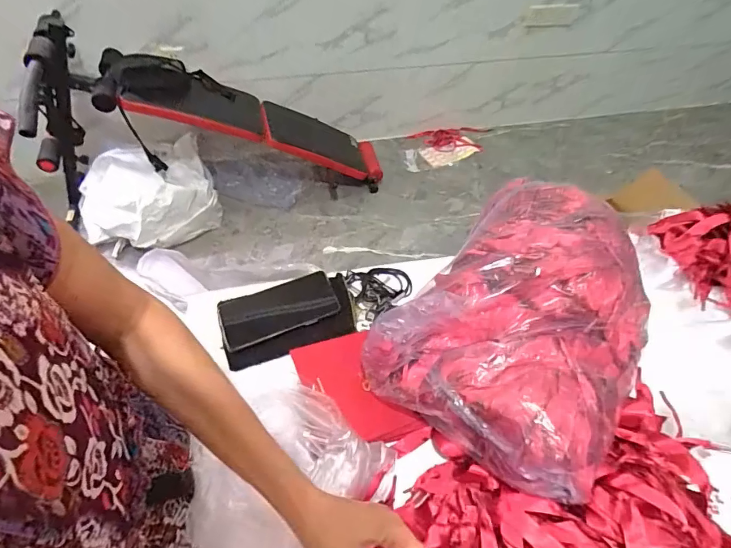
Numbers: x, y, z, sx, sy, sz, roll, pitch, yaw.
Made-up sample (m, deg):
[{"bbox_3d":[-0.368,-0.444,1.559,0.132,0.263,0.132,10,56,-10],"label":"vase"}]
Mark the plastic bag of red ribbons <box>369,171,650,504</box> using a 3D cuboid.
[{"bbox_3d":[0.214,0.036,0.524,0.260,0.151,0.379,34,56,20],"label":"plastic bag of red ribbons"}]

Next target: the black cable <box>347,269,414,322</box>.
[{"bbox_3d":[0.031,0.023,0.682,0.102,0.020,0.094,-18,56,-19],"label":"black cable"}]

